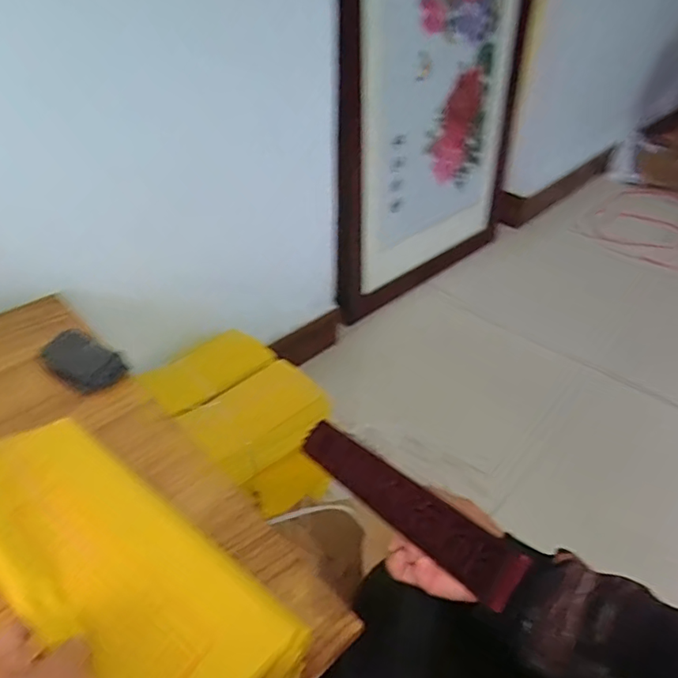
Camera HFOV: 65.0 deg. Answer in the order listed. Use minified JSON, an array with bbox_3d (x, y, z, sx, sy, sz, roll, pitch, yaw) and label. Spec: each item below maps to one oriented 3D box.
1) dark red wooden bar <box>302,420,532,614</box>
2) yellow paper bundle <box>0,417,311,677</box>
[{"bbox_3d":[0.042,0.130,0.454,0.039,0.021,0.248,-50,38,-13],"label":"dark red wooden bar"},{"bbox_3d":[-0.177,0.179,0.417,0.311,0.049,0.131,29,47,24],"label":"yellow paper bundle"}]

